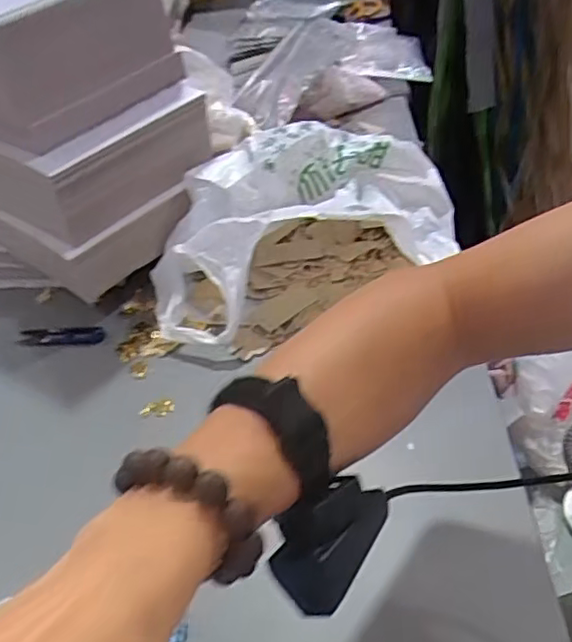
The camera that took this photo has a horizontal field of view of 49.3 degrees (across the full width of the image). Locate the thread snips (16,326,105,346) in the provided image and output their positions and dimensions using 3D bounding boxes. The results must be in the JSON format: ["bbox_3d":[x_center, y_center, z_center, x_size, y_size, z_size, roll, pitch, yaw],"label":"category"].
[{"bbox_3d":[-0.240,0.014,0.662,0.098,0.006,0.026,-2,42,11],"label":"thread snips"}]

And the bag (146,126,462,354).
[{"bbox_3d":[0.024,-0.086,0.644,0.328,0.133,0.246,-21,44,-14],"label":"bag"}]

